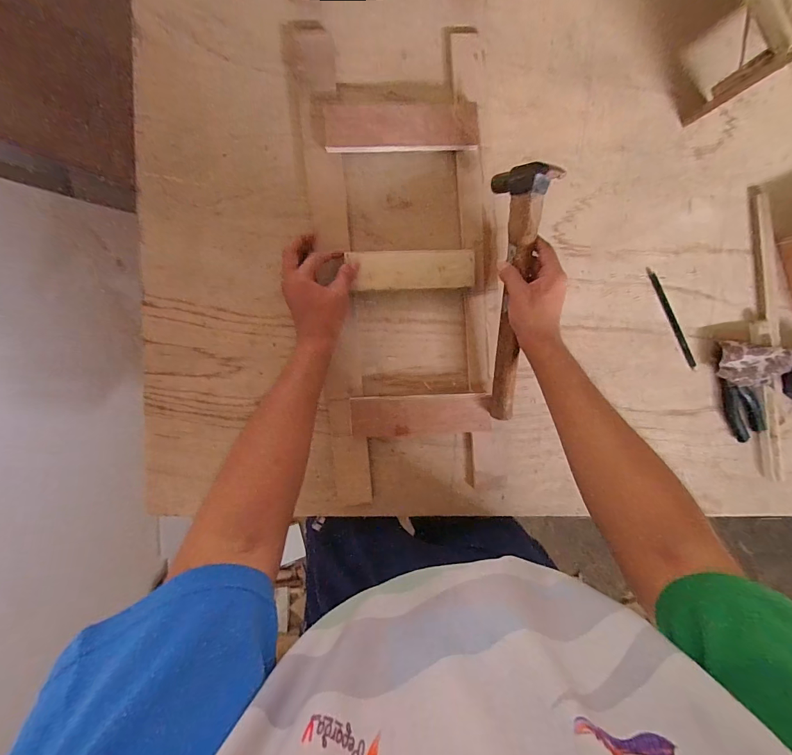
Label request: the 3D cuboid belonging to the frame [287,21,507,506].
[{"bbox_3d":[0.010,-0.132,0.516,0.238,0.029,0.610,-7,97,-4],"label":"frame"}]

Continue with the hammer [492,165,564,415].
[{"bbox_3d":[0.146,-0.095,0.485,0.032,0.077,0.301,-13,111,-40],"label":"hammer"}]

